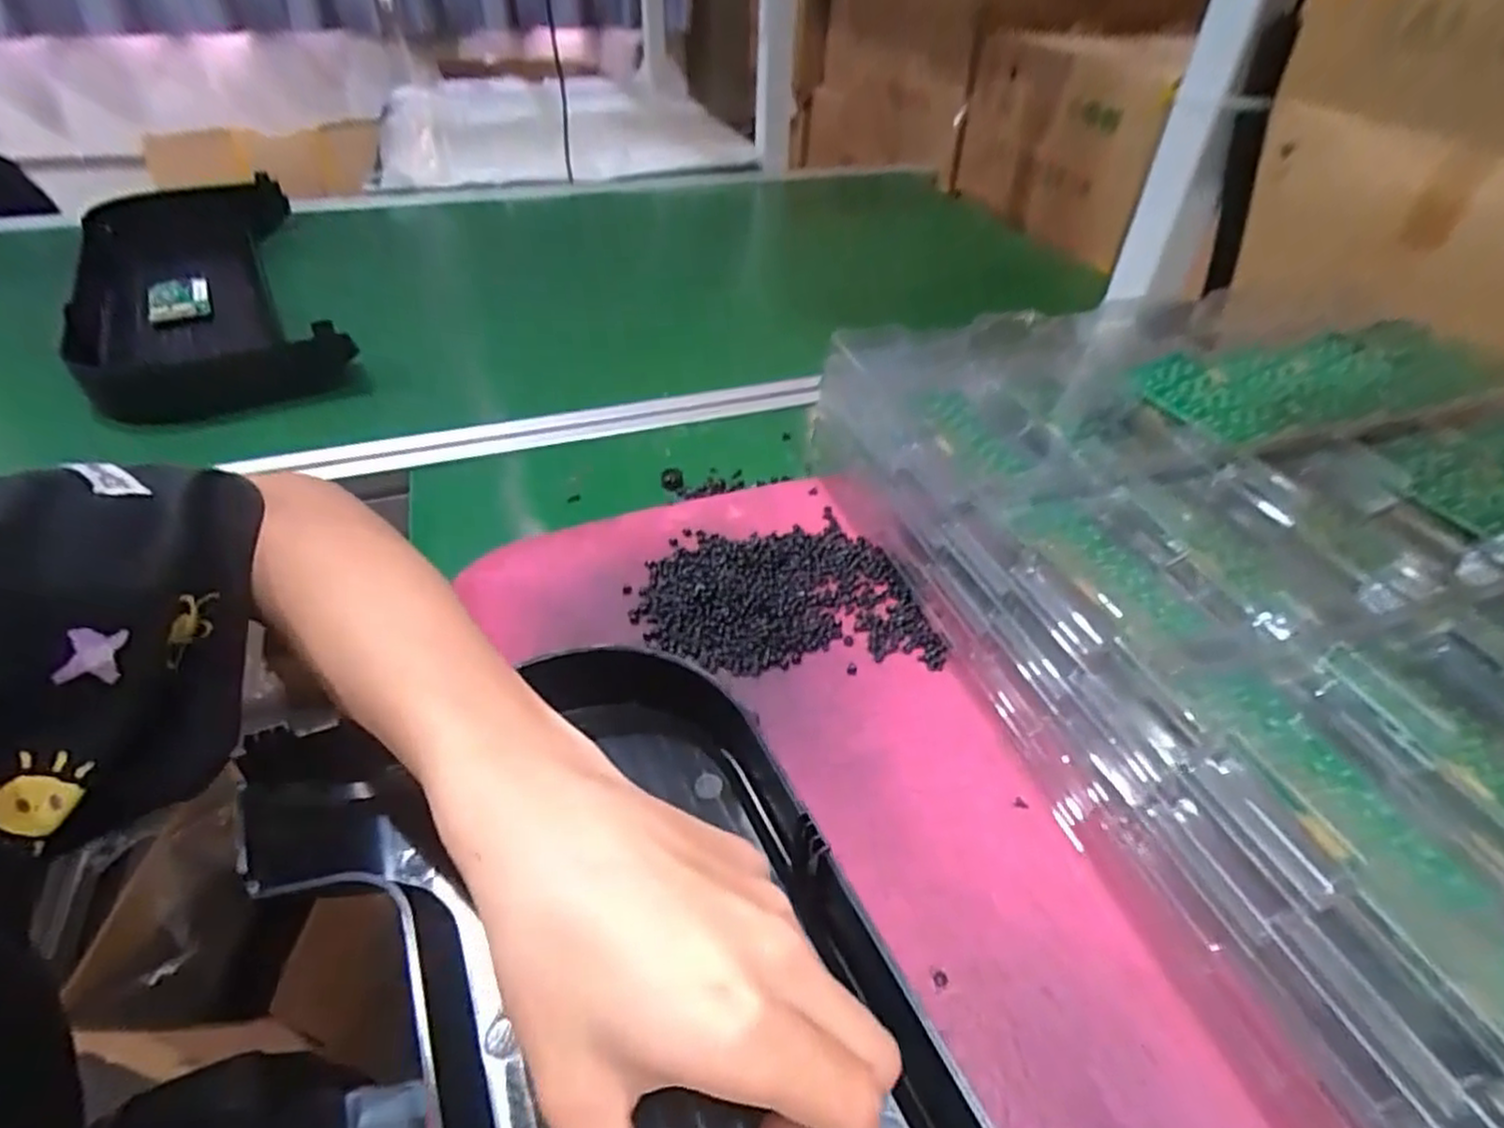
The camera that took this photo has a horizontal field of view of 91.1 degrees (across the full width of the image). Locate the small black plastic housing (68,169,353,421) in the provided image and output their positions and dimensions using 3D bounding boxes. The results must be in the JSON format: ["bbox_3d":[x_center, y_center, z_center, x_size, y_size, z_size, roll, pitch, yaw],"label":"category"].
[{"bbox_3d":[-0.526,-0.272,0.713,0.180,0.059,0.479,-22,46,-25],"label":"small black plastic housing"}]

